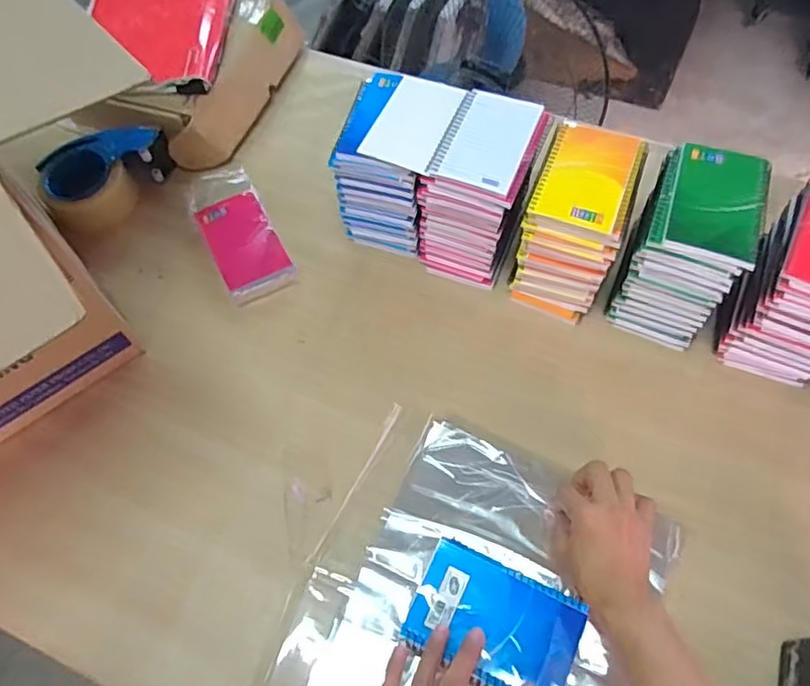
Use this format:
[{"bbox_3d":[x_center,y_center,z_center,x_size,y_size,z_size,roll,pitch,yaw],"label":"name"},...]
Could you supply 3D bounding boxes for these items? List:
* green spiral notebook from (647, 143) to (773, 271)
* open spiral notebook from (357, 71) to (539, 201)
[{"bbox_3d":[0.304,-0.143,0.583,0.093,0.014,0.140,20,64,13],"label":"green spiral notebook"},{"bbox_3d":[0.051,-0.232,0.645,0.167,0.013,0.135,19,64,13],"label":"open spiral notebook"}]

